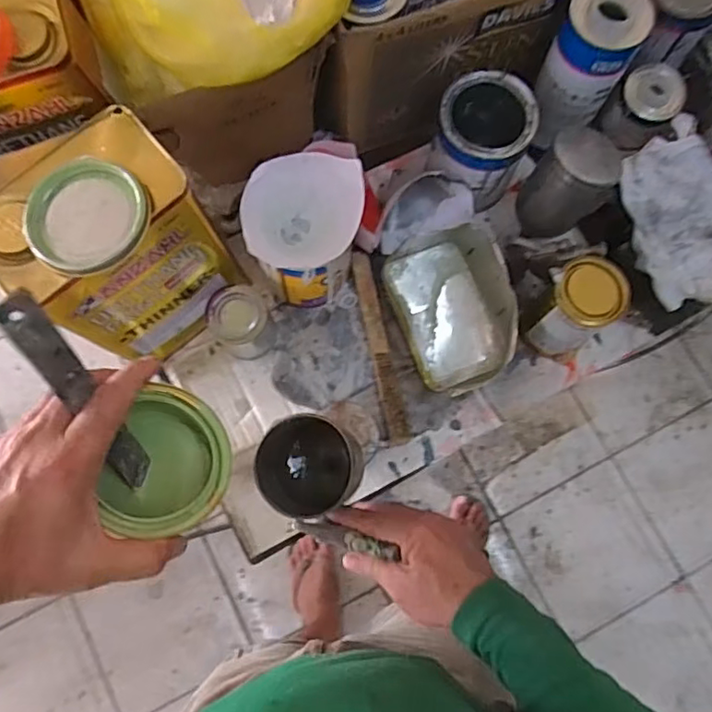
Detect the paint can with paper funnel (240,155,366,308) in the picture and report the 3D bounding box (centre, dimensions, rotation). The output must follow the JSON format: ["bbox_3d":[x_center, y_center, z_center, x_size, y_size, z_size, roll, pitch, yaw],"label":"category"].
[{"bbox_3d":[-0.050,-0.130,0.633,0.107,0.153,0.121,6,78,0],"label":"paint can with paper funnel"}]

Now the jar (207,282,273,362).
[{"bbox_3d":[-0.125,-0.037,0.668,0.066,0.078,0.063,0,78,-1],"label":"jar"}]

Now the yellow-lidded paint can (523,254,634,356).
[{"bbox_3d":[0.232,-0.047,0.646,0.083,0.127,0.073,-39,82,-8],"label":"yellow-lidded paint can"}]

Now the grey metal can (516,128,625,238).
[{"bbox_3d":[0.231,-0.188,0.659,0.080,0.119,0.083,-36,80,-31],"label":"grey metal can"}]

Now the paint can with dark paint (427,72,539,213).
[{"bbox_3d":[0.140,-0.240,0.677,0.106,0.105,0.115,22,79,3],"label":"paint can with dark paint"}]

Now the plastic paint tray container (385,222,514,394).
[{"bbox_3d":[0.112,-0.053,0.674,0.128,0.067,0.183,-17,79,-4],"label":"plastic paint tray container"}]

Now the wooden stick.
[{"bbox_3d":[0.028,-0.012,0.689,0.025,0.010,0.225,-12,80,-2],"label":"wooden stick"}]

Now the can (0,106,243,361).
[{"bbox_3d":[-0.217,-0.098,0.575,0.163,0.227,0.117,-40,82,-8],"label":"can"}]

